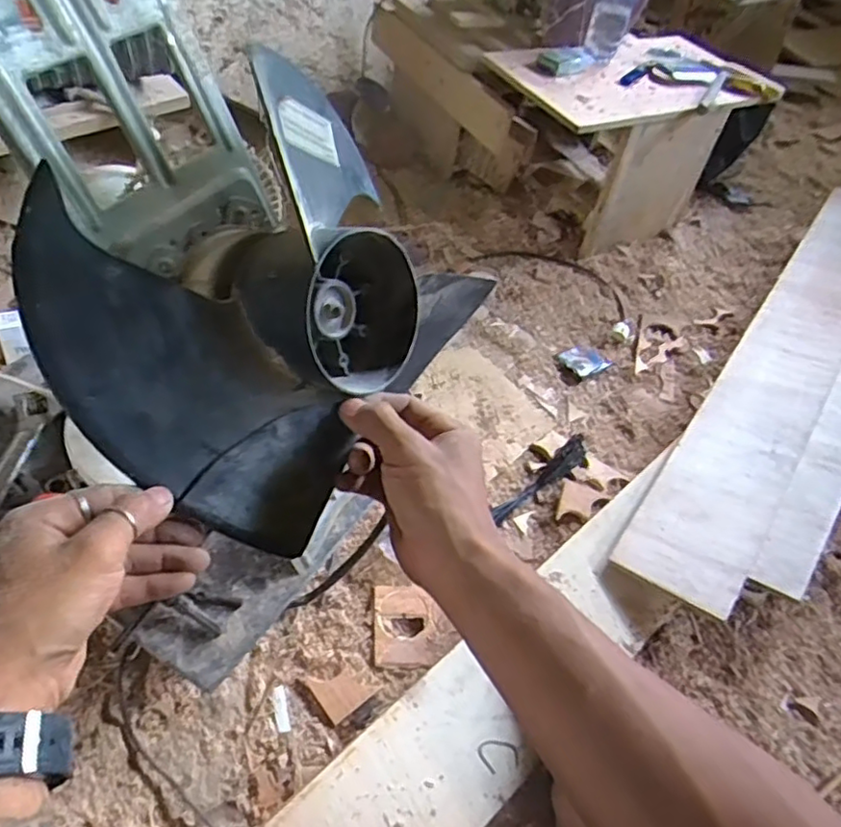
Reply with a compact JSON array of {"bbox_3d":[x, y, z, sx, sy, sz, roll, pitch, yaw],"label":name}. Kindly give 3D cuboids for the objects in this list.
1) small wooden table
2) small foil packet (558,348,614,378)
[{"bbox_3d":[0.428,-0.594,1.397,0.605,0.319,0.335,-27,59,-24],"label":"small wooden table"},{"bbox_3d":[0.304,-0.099,1.188,0.082,0.009,0.068,-19,56,-19],"label":"small foil packet"}]

